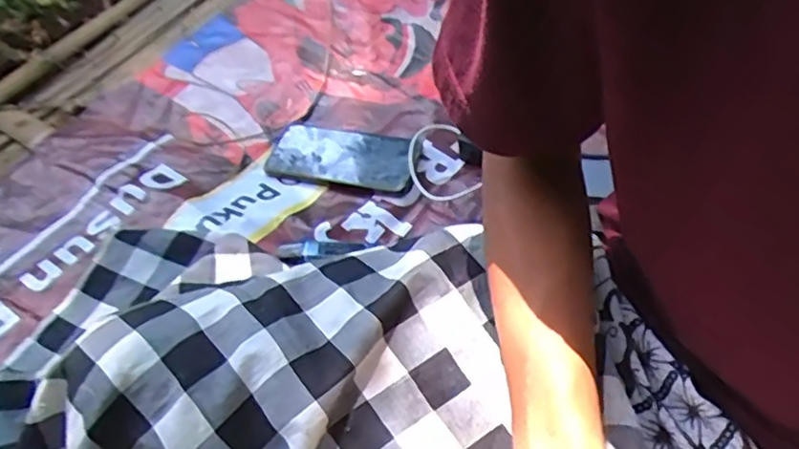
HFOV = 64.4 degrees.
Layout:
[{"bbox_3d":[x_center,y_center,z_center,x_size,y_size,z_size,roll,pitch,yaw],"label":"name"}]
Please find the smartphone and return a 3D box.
[{"bbox_3d":[-0.065,-0.081,0.719,0.171,0.013,0.088,12,49,17],"label":"smartphone"}]

